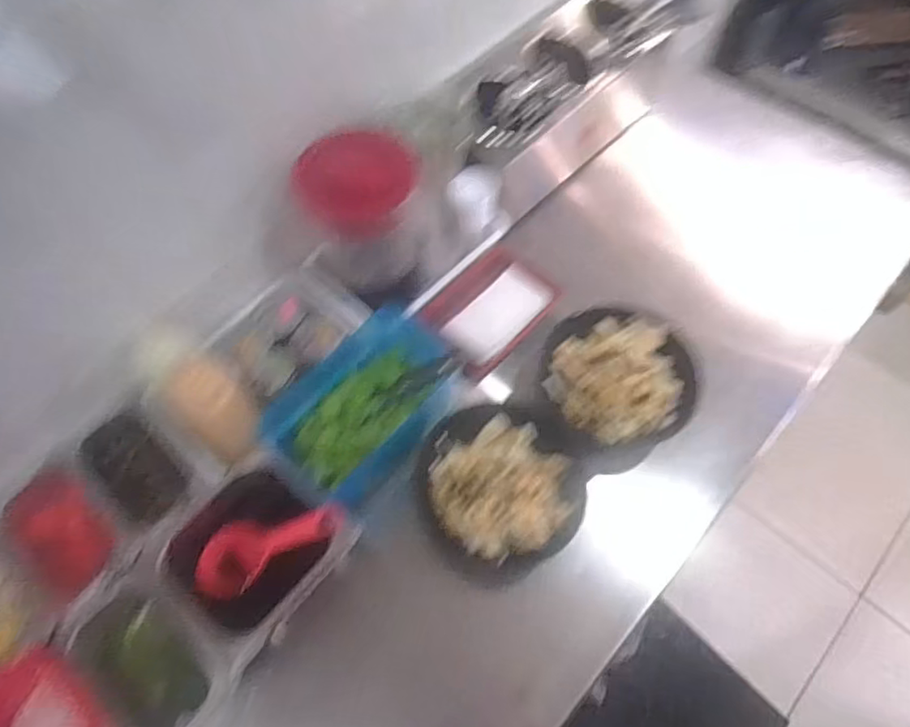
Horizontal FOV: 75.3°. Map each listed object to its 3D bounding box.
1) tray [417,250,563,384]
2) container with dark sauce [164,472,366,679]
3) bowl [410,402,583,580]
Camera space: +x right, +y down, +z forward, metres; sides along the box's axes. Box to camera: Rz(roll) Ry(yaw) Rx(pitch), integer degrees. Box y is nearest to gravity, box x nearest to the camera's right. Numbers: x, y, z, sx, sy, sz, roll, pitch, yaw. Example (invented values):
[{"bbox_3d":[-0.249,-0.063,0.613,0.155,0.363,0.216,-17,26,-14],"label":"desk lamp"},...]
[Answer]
[{"bbox_3d":[0.050,-0.075,0.794,0.115,0.021,0.184,45,64,3],"label":"tray"},{"bbox_3d":[-0.215,0.211,0.637,0.158,0.078,0.175,34,67,19],"label":"container with dark sauce"},{"bbox_3d":[0.050,0.136,0.664,0.172,0.093,0.181,-1,60,1],"label":"bowl"}]

